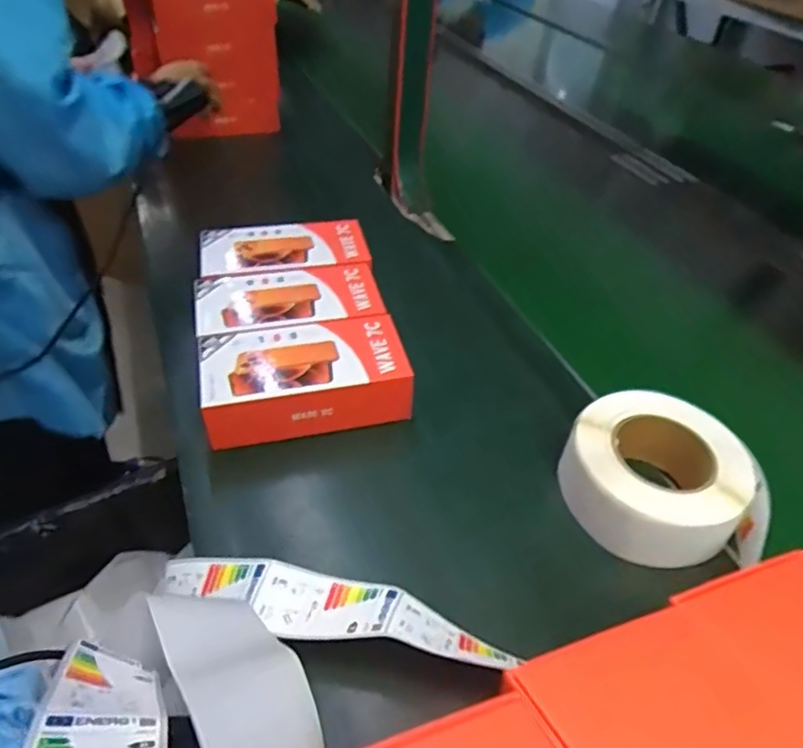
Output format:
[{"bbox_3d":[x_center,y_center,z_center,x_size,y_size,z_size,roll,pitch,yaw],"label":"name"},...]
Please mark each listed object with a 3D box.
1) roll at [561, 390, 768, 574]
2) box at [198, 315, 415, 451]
[{"bbox_3d":[0.206,0.082,0.497,0.137,0.057,0.149,3,42,-3],"label":"roll"},{"bbox_3d":[-0.089,0.005,0.567,0.182,0.057,0.098,-8,44,-15],"label":"box"}]

